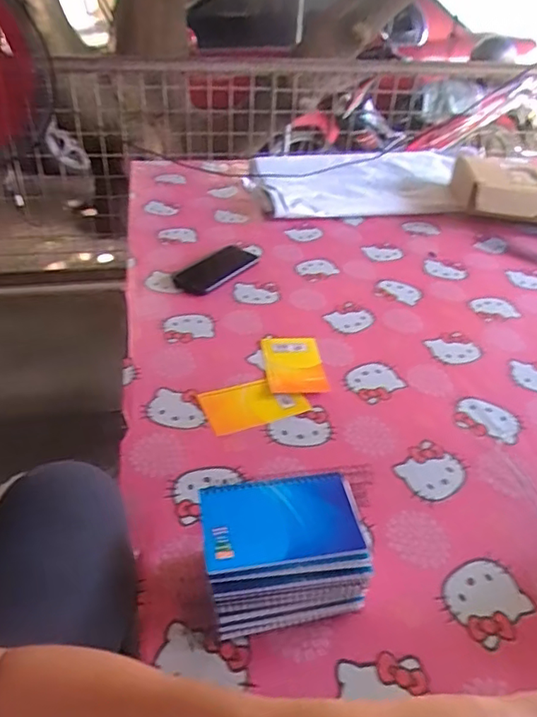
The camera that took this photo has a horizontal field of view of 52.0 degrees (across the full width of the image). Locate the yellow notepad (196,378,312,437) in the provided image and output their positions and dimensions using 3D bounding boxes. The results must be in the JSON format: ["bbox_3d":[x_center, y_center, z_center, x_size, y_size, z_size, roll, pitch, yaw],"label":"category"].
[{"bbox_3d":[-0.019,0.059,0.719,0.128,0.009,0.080,-12,41,-20],"label":"yellow notepad"}]

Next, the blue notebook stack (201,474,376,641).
[{"bbox_3d":[0.014,0.176,0.489,0.137,0.100,0.091,-5,39,-11],"label":"blue notebook stack"}]

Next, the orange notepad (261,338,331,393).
[{"bbox_3d":[0.037,0.008,0.778,0.081,0.005,0.122,-1,38,-7],"label":"orange notepad"}]

